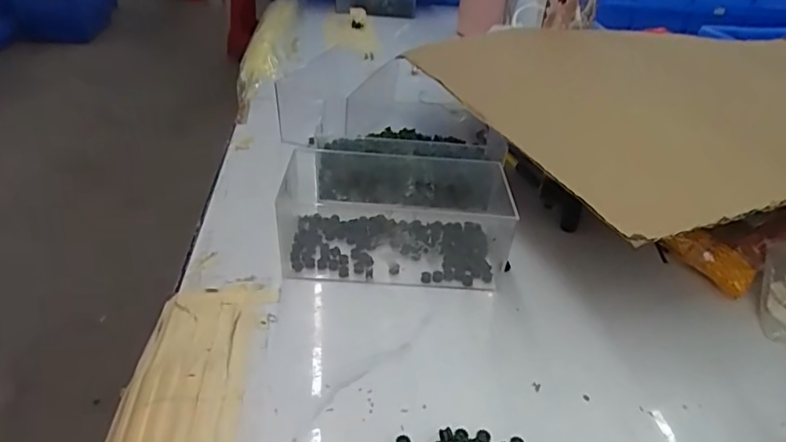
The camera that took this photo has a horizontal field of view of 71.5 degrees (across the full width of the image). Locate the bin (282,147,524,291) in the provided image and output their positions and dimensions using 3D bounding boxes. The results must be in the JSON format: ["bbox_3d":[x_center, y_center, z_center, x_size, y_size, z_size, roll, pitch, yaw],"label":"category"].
[{"bbox_3d":[0.006,-0.013,0.471,0.203,0.062,0.142,1,34,-5],"label":"bin"}]

